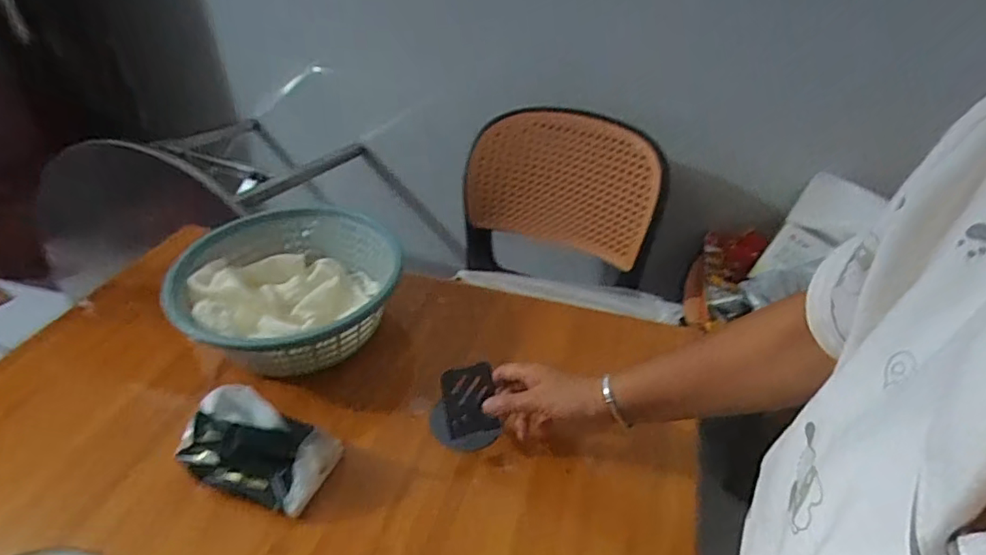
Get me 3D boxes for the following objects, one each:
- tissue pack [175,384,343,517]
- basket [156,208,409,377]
[{"bbox_3d":[-0.245,0.170,0.562,0.148,0.107,0.094,12,40,15],"label":"tissue pack"},{"bbox_3d":[-0.274,0.025,0.743,0.274,0.109,0.276,0,38,0],"label":"basket"}]

